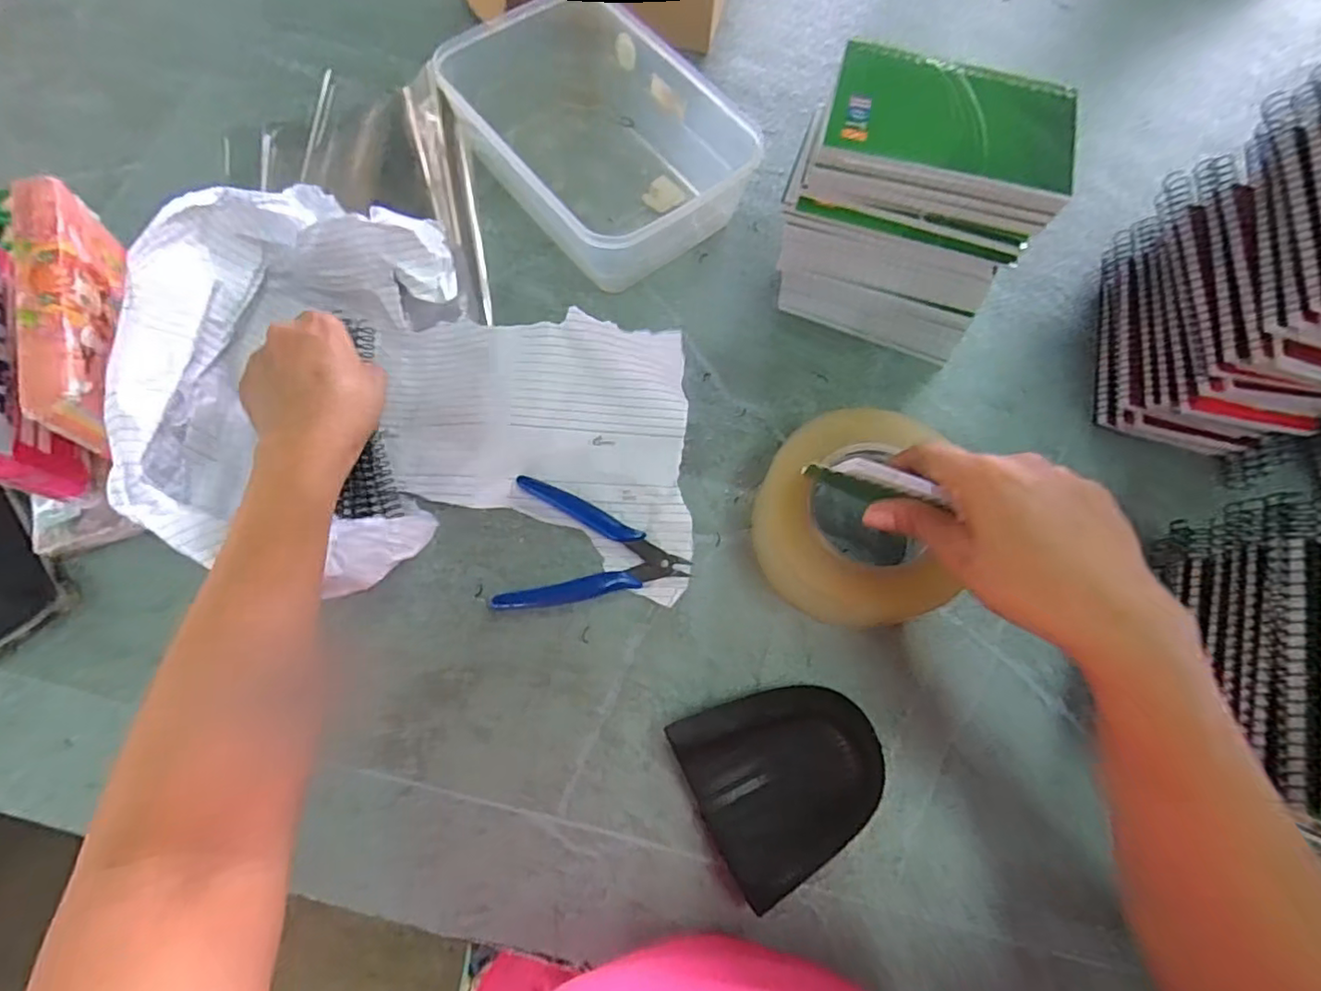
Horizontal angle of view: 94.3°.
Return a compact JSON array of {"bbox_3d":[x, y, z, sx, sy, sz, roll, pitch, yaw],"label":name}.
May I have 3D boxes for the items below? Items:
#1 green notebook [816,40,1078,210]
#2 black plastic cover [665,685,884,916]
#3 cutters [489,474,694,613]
[{"bbox_3d":[0.159,-0.205,0.339,0.131,0.014,0.084,14,71,3],"label":"green notebook"},{"bbox_3d":[0.072,0.156,0.345,0.104,0.022,0.094,-23,70,-10],"label":"black plastic cover"},{"bbox_3d":[-0.041,0.039,0.394,0.115,0.008,0.084,10,68,3],"label":"cutters"}]

